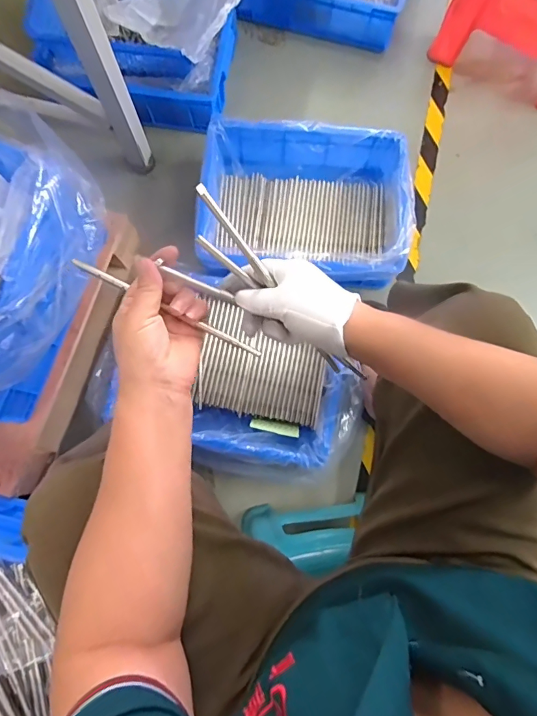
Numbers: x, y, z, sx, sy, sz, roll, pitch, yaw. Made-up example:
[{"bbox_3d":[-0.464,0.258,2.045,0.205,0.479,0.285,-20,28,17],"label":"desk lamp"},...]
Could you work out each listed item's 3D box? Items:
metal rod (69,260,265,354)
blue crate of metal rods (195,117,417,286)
[{"bbox_3d":[-0.099,-0.049,0.408,0.205,0.012,0.008,27,80,9],"label":"metal rod"},{"bbox_3d":[0.082,-0.320,0.909,0.439,0.135,0.326,9,79,2],"label":"blue crate of metal rods"}]

